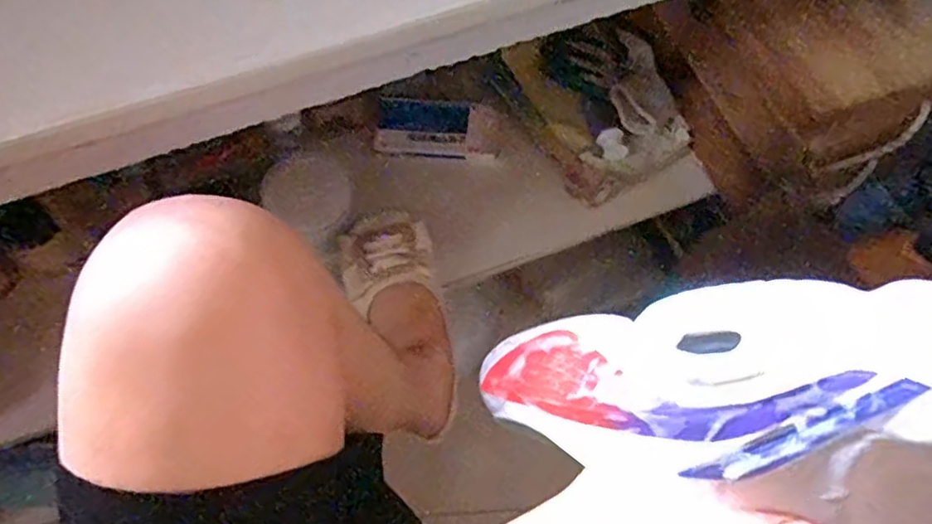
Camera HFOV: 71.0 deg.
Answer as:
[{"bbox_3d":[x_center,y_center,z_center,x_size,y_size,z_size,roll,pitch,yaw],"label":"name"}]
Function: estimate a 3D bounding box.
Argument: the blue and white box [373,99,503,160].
[{"bbox_3d":[-0.032,-0.156,0.784,0.154,0.055,0.058,2,65,-20],"label":"blue and white box"}]

